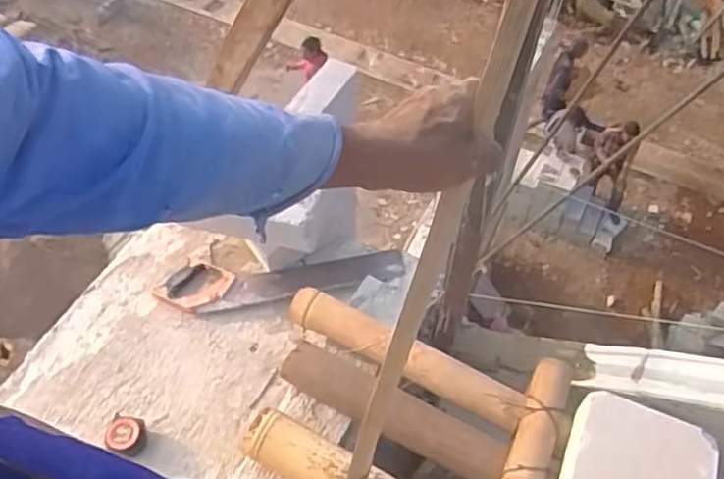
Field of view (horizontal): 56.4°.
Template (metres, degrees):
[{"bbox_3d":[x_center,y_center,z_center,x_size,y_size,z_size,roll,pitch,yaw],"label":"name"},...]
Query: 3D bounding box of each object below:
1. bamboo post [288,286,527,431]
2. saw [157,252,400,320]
[{"bbox_3d":[0.071,0.208,1.225,0.449,0.060,0.070,25,58,17],"label":"bamboo post"},{"bbox_3d":[-0.170,0.097,1.396,0.500,0.031,0.129,-1,59,3],"label":"saw"}]

